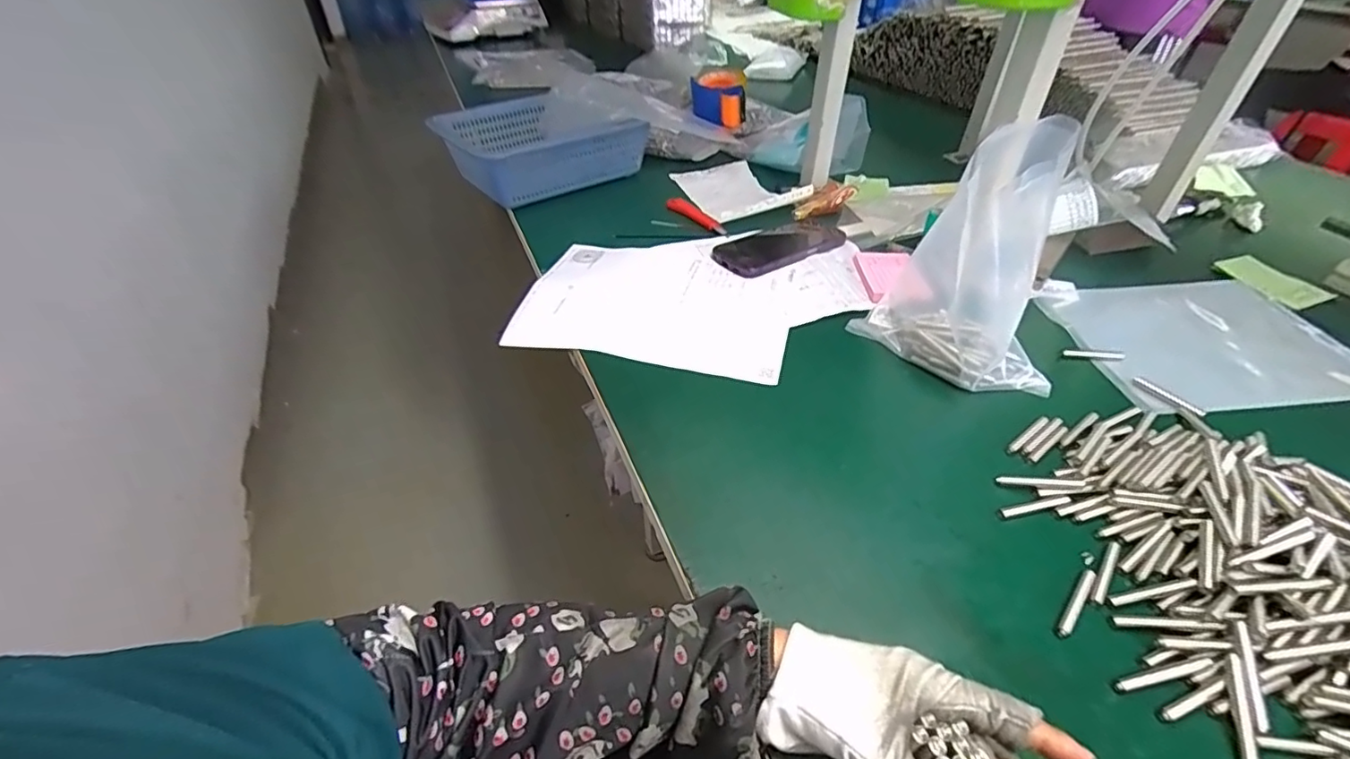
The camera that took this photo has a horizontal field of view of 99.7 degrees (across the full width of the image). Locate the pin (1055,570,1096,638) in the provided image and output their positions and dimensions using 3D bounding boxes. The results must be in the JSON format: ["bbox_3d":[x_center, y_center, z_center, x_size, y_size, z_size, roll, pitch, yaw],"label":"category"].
[{"bbox_3d":[0.263,0.144,0.371,0.008,0.004,0.061,33,51,32],"label":"pin"}]

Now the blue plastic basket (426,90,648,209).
[{"bbox_3d":[-0.218,-0.362,0.914,0.282,0.113,0.220,-27,48,-28],"label":"blue plastic basket"}]

